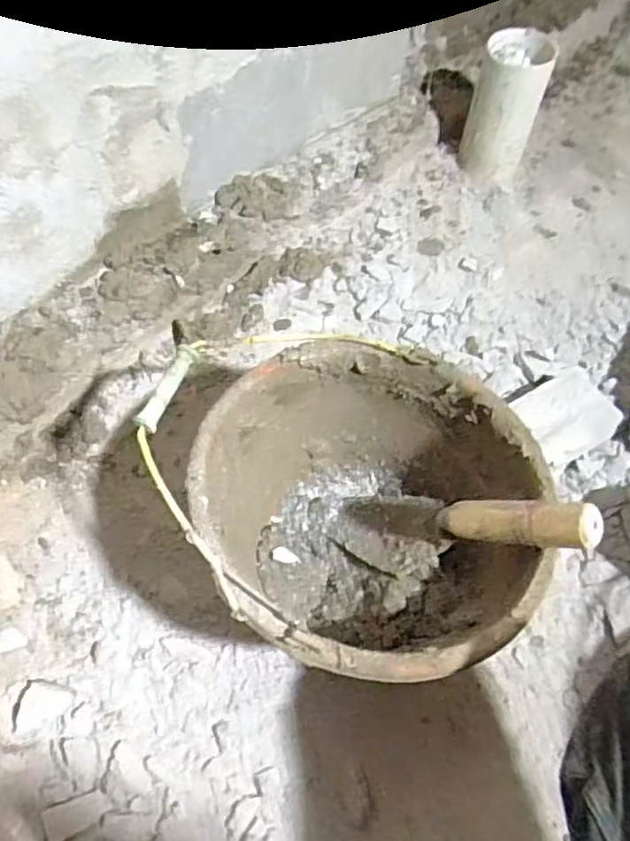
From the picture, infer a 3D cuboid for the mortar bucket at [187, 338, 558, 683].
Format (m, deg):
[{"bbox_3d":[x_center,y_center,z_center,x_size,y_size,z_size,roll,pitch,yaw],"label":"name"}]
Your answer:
[{"bbox_3d":[0.039,0.099,0.570,0.253,0.201,0.262,2,59,-3],"label":"mortar bucket"}]

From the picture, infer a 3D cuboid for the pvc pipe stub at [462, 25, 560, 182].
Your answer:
[{"bbox_3d":[0.261,-0.427,0.907,0.092,0.183,0.089,19,60,7],"label":"pvc pipe stub"}]

